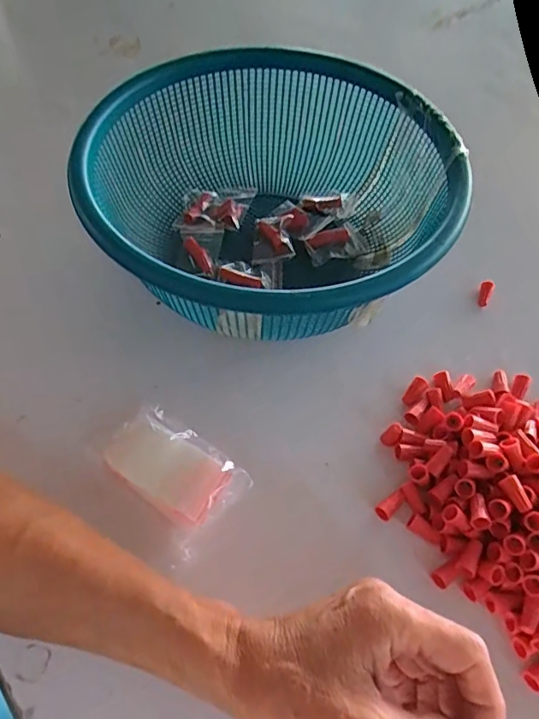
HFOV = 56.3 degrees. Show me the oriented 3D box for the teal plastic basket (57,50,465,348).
[{"bbox_3d":[-0.001,-0.131,0.416,0.285,0.108,0.296,1,58,-2],"label":"teal plastic basket"}]

